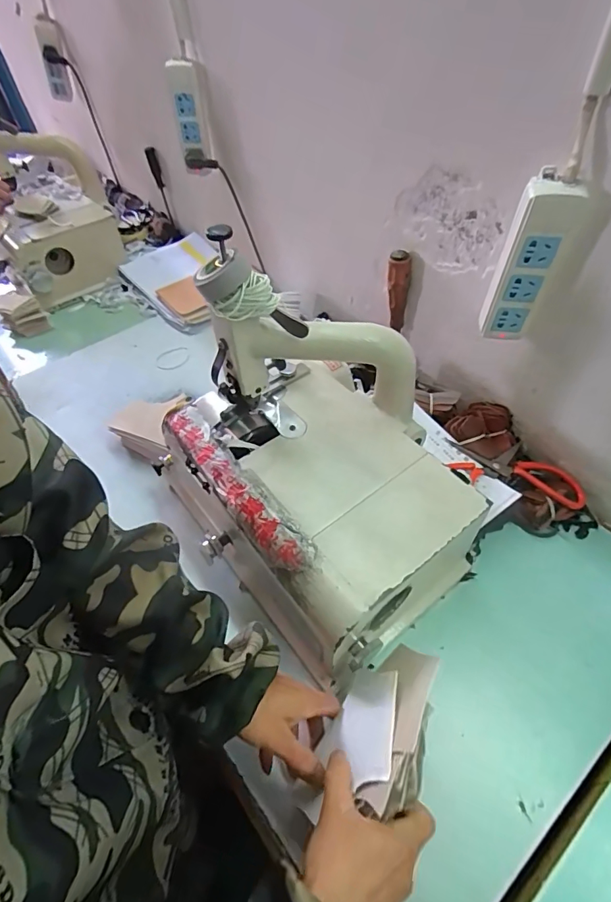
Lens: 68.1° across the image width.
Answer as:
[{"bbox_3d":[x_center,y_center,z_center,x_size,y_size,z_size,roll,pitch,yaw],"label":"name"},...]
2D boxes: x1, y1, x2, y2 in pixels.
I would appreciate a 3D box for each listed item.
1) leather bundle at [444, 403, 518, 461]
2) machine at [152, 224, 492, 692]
[{"bbox_3d":[0.256,-0.032,0.643,0.088,0.032,0.076,-31,61,-24],"label":"leather bundle"},{"bbox_3d":[0.013,-0.006,0.504,0.258,0.306,0.360,-34,59,-23],"label":"machine"}]

